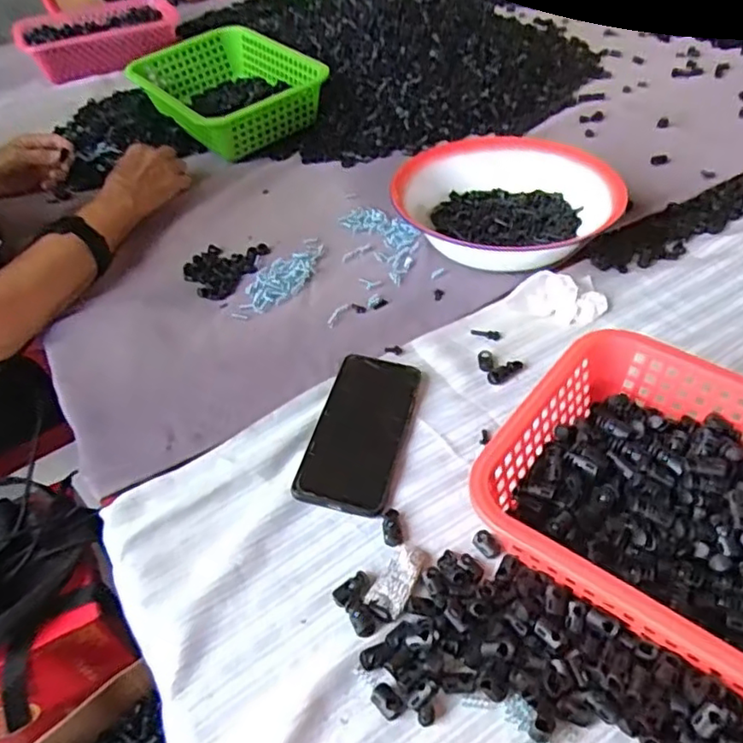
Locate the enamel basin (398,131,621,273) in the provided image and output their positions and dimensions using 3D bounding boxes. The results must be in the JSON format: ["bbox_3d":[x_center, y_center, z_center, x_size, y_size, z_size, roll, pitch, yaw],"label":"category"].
[{"bbox_3d":[0.167,-0.205,0.725,0.238,0.060,0.211,29,55,28],"label":"enamel basin"}]

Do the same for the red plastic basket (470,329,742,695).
[{"bbox_3d":[0.240,0.103,0.411,0.296,0.075,0.203,29,55,28],"label":"red plastic basket"}]

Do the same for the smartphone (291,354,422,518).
[{"bbox_3d":[-0.007,0.047,0.528,0.073,0.015,0.161,9,48,13],"label":"smartphone"}]

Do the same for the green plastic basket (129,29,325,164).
[{"bbox_3d":[-0.228,-0.445,0.985,0.217,0.092,0.306,-31,52,-22],"label":"green plastic basket"}]

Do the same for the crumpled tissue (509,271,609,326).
[{"bbox_3d":[0.193,-0.077,0.627,0.092,0.026,0.051,11,49,15],"label":"crumpled tissue"}]

